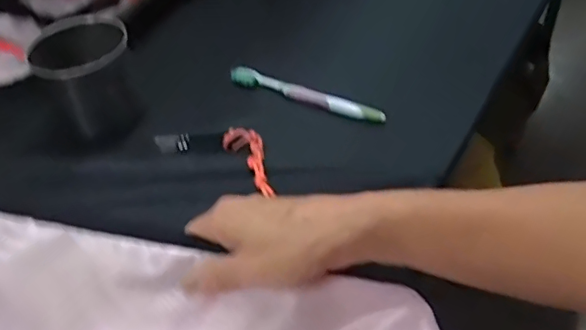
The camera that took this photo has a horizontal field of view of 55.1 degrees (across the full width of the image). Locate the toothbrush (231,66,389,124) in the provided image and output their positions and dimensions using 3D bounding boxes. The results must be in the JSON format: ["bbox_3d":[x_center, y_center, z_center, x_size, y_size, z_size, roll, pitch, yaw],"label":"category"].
[{"bbox_3d":[0.013,-0.080,0.621,0.186,0.017,0.016,18,49,22],"label":"toothbrush"}]

